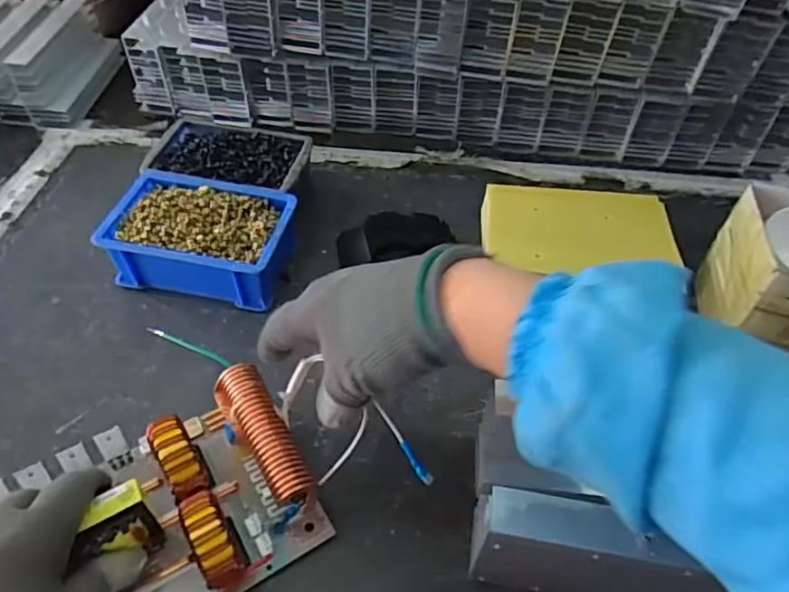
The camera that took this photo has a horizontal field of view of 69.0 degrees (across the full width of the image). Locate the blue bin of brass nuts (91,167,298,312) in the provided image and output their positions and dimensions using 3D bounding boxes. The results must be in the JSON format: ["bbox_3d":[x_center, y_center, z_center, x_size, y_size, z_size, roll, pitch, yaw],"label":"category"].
[{"bbox_3d":[-0.170,-0.052,0.514,0.158,0.048,0.111,12,49,8],"label":"blue bin of brass nuts"}]

